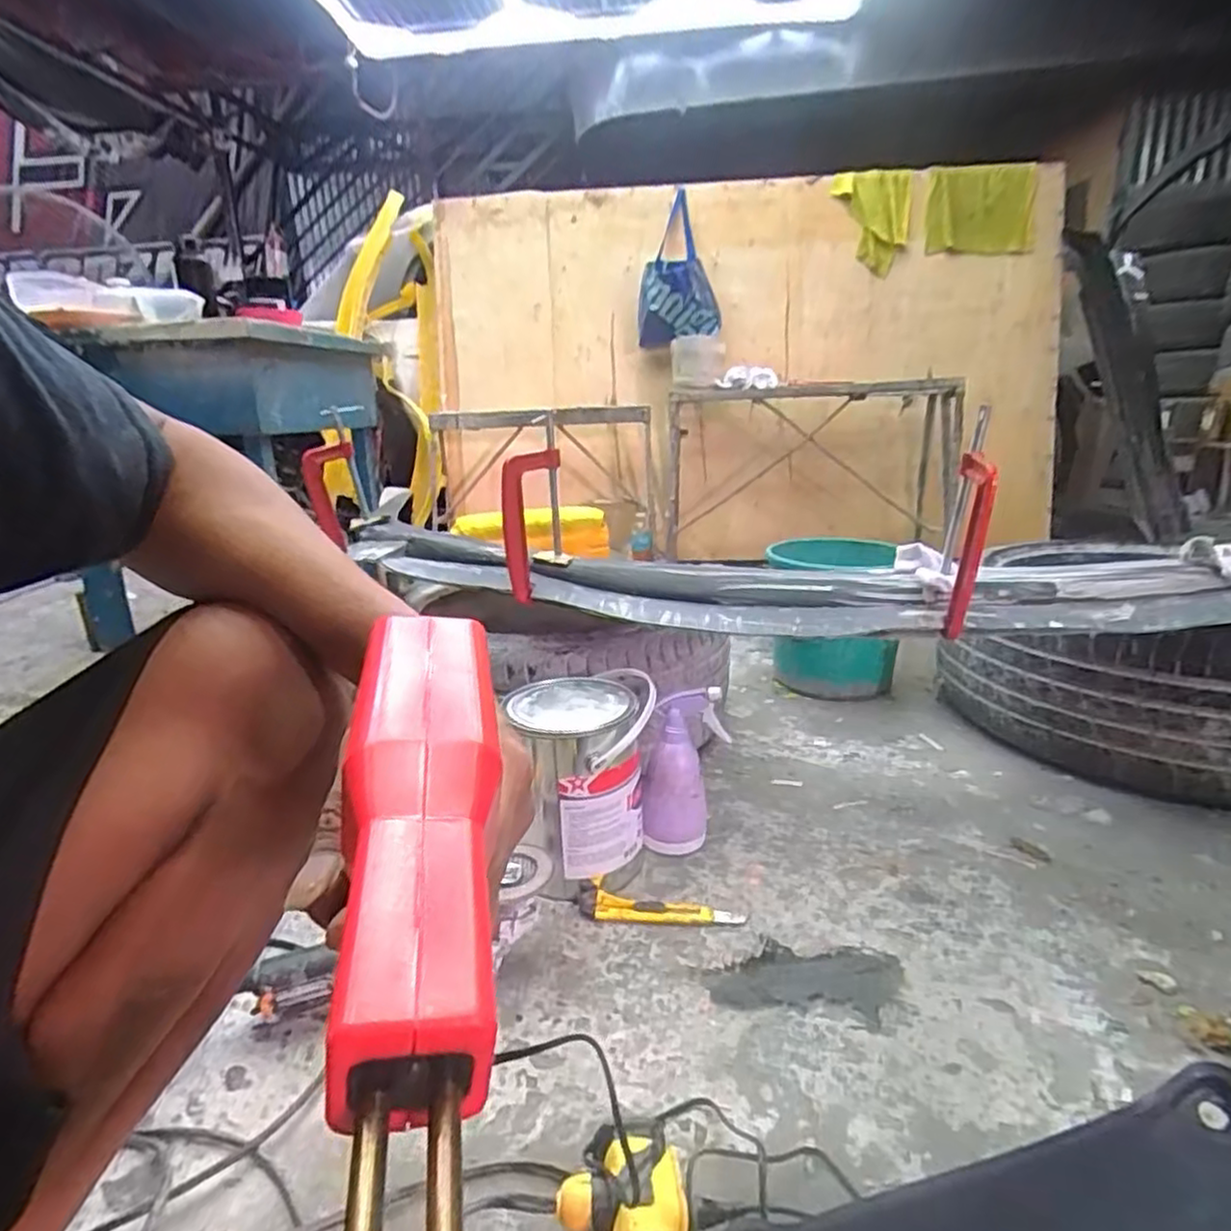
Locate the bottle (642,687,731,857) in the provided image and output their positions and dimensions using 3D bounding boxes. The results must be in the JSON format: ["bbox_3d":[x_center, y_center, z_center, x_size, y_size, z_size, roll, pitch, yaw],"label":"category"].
[{"bbox_3d":[0.080,0.190,0.862,0.076,0.211,0.068,9,-1,29],"label":"bottle"}]

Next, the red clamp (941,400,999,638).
[{"bbox_3d":[0.397,-0.095,0.790,0.042,0.237,0.099,5,19,24],"label":"red clamp"}]

